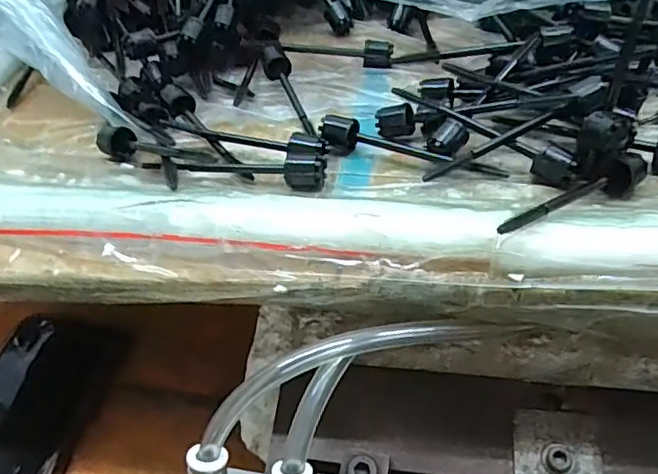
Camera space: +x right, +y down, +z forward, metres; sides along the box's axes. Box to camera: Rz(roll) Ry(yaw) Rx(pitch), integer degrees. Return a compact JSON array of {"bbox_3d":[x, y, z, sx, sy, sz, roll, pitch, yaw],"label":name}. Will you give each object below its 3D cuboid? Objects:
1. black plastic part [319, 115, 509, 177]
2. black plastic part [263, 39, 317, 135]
[{"bbox_3d":[0.036,-0.041,0.260,0.084,0.014,0.012,11,46,19],"label":"black plastic part"},{"bbox_3d":[-0.023,-0.080,0.308,0.014,0.014,0.078,-14,43,-7],"label":"black plastic part"}]

